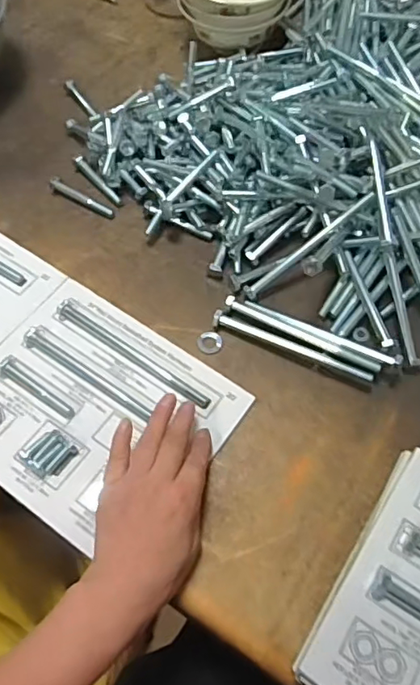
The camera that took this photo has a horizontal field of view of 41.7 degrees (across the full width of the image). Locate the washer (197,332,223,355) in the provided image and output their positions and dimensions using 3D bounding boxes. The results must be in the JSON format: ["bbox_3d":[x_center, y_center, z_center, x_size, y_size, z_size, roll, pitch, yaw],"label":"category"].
[{"bbox_3d":[0.000,0.000,0.522,0.023,0.004,0.022,1,61,-2],"label":"washer"}]

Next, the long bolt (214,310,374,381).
[{"bbox_3d":[0.075,0.002,0.511,0.152,0.021,0.016,23,63,10],"label":"long bolt"}]

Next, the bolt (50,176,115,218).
[{"bbox_3d":[-0.141,-0.159,0.607,0.081,0.016,0.012,30,64,14],"label":"bolt"}]

